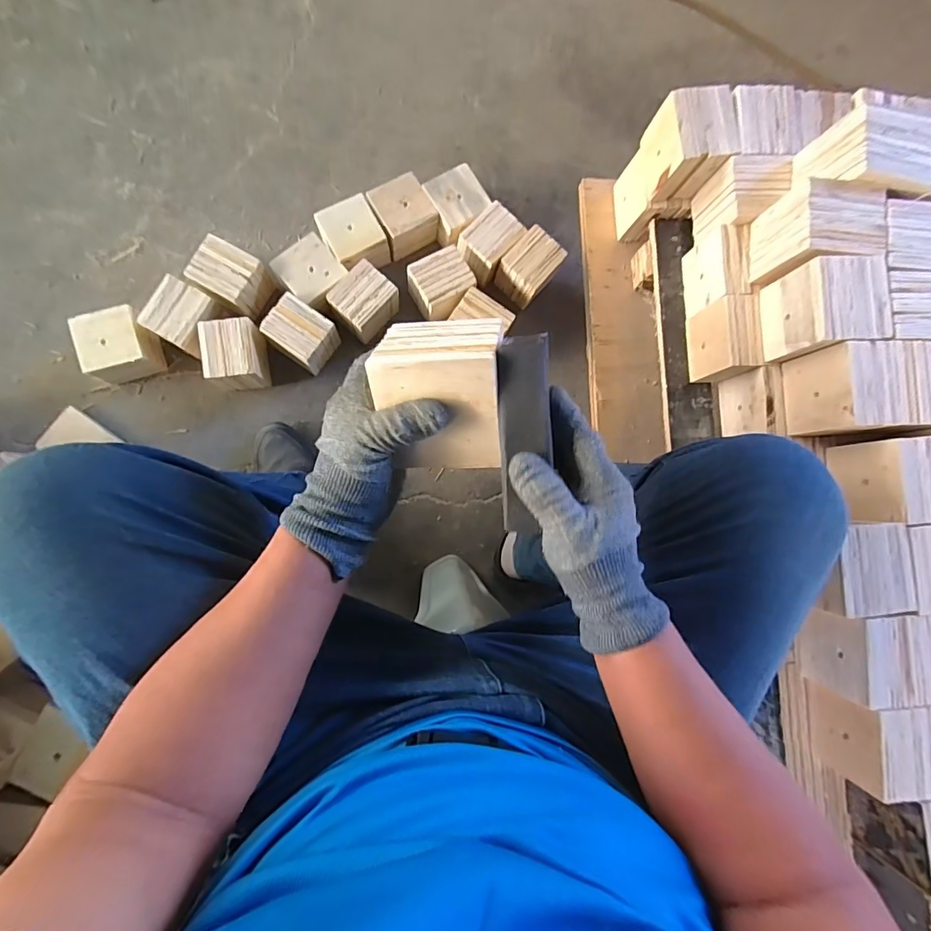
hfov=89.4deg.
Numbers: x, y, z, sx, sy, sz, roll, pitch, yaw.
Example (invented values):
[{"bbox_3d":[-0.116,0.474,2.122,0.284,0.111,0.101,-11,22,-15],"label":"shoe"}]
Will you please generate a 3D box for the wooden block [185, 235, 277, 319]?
[{"bbox_3d":[-0.392,-0.314,0.805,0.104,0.100,0.086,31,84,-1],"label":"wooden block"}]

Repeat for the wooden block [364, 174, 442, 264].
[{"bbox_3d":[-0.110,-0.443,0.849,0.097,0.082,0.109,-28,88,-6],"label":"wooden block"}]

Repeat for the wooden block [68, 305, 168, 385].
[{"bbox_3d":[-0.565,-0.196,0.781,0.109,0.087,0.099,-13,87,-5],"label":"wooden block"}]

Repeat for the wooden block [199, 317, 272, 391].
[{"bbox_3d":[-0.382,-0.182,0.790,0.086,0.093,0.099,-6,86,-5],"label":"wooden block"}]

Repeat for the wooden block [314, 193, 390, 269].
[{"bbox_3d":[-0.195,-0.395,0.835,0.095,0.080,0.110,-30,86,-5],"label":"wooden block"}]

